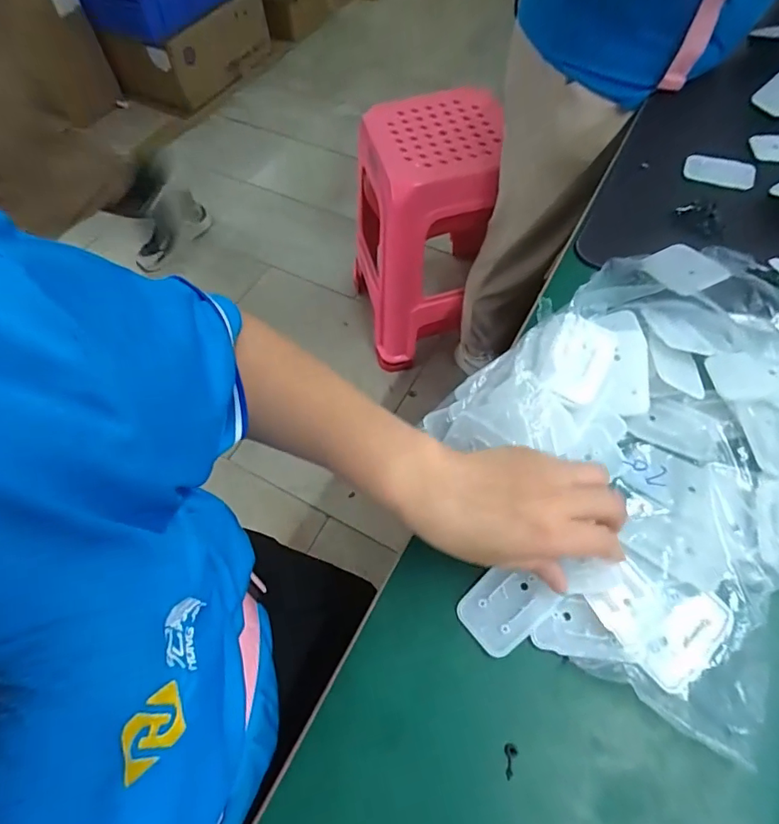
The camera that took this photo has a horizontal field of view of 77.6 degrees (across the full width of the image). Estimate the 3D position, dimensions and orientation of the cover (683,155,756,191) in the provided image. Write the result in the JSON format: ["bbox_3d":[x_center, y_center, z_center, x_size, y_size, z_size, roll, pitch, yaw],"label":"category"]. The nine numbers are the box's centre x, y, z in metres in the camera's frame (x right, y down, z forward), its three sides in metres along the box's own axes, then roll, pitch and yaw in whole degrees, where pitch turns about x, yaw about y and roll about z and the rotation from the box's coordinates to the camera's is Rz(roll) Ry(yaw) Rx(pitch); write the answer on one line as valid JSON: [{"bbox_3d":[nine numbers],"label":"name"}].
[{"bbox_3d":[0.361,-0.264,0.530,0.071,0.004,0.038,29,76,25],"label":"cover"}]

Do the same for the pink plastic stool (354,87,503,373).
[{"bbox_3d":[0.084,-0.418,1.154,0.323,0.453,0.351,-12,60,-5],"label":"pink plastic stool"}]

